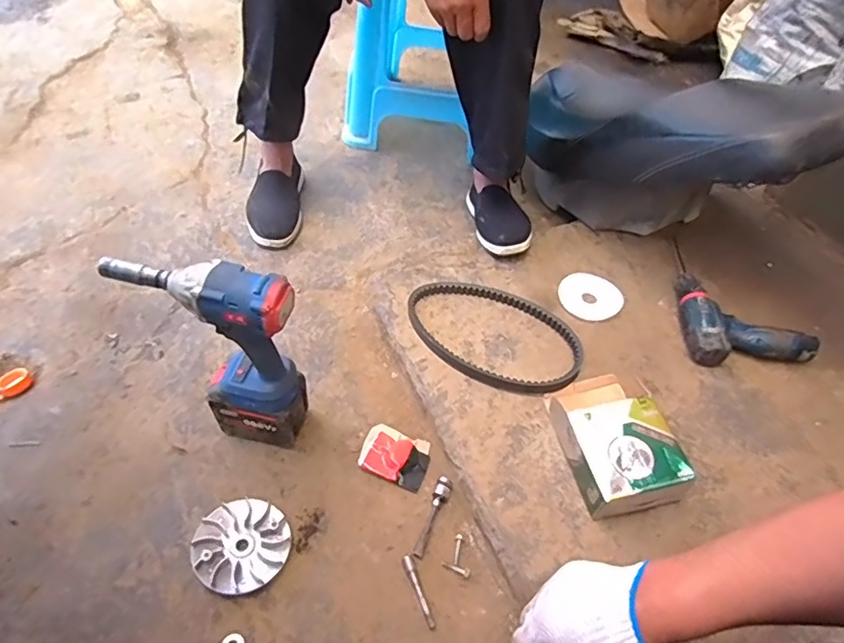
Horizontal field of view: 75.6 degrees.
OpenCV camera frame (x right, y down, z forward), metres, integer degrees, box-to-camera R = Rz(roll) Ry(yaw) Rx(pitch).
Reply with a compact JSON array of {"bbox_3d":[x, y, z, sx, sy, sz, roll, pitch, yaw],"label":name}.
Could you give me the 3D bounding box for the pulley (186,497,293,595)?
[{"bbox_3d":[-0.214,0.263,0.647,0.106,0.015,0.107,2,48,-2],"label":"pulley"}]

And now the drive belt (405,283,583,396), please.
[{"bbox_3d":[0.109,0.016,0.858,0.285,0.022,0.175,26,51,19],"label":"drive belt"}]

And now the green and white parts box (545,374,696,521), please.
[{"bbox_3d":[0.257,0.144,0.725,0.134,0.082,0.197,-3,48,-11],"label":"green and white parts box"}]

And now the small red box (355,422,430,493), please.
[{"bbox_3d":[-0.036,0.181,0.744,0.090,0.025,0.070,16,49,11],"label":"small red box"}]

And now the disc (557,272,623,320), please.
[{"bbox_3d":[0.284,-0.044,0.919,0.097,0.005,0.099,1,57,-2],"label":"disc"}]

